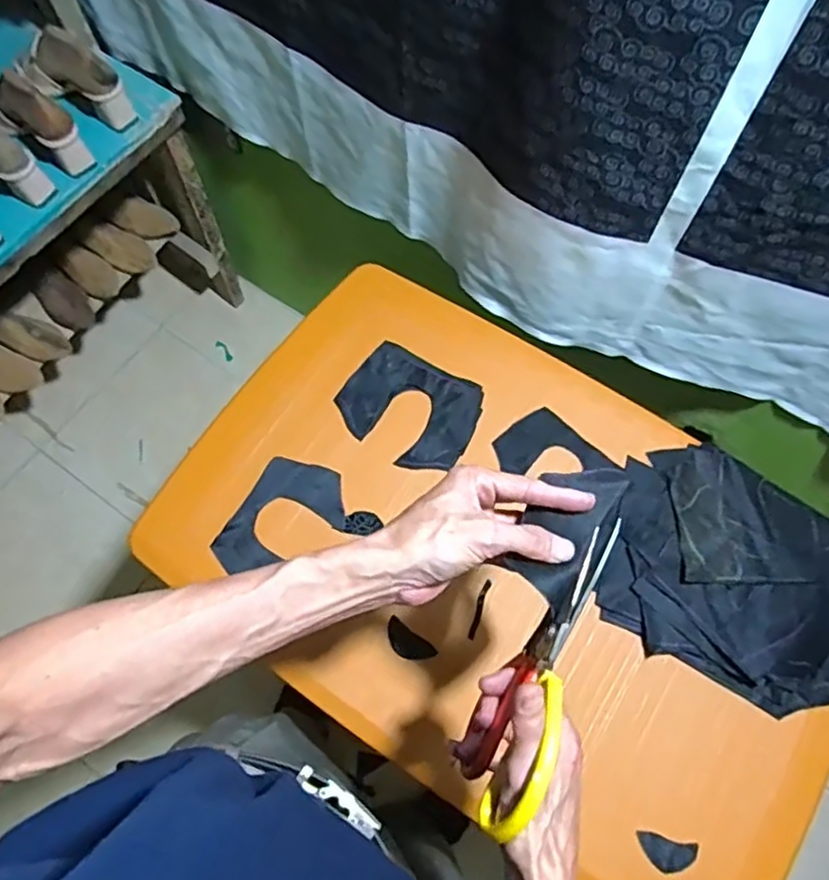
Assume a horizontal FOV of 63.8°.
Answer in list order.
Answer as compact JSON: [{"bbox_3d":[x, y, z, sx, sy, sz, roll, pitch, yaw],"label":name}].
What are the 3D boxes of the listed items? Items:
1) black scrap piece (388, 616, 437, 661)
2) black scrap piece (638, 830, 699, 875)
[{"bbox_3d":[-0.007,0.215,0.701,0.058,0.007,0.028,35,79,11],"label":"black scrap piece"},{"bbox_3d":[0.243,0.399,0.641,0.059,0.006,0.030,14,69,4],"label":"black scrap piece"}]

